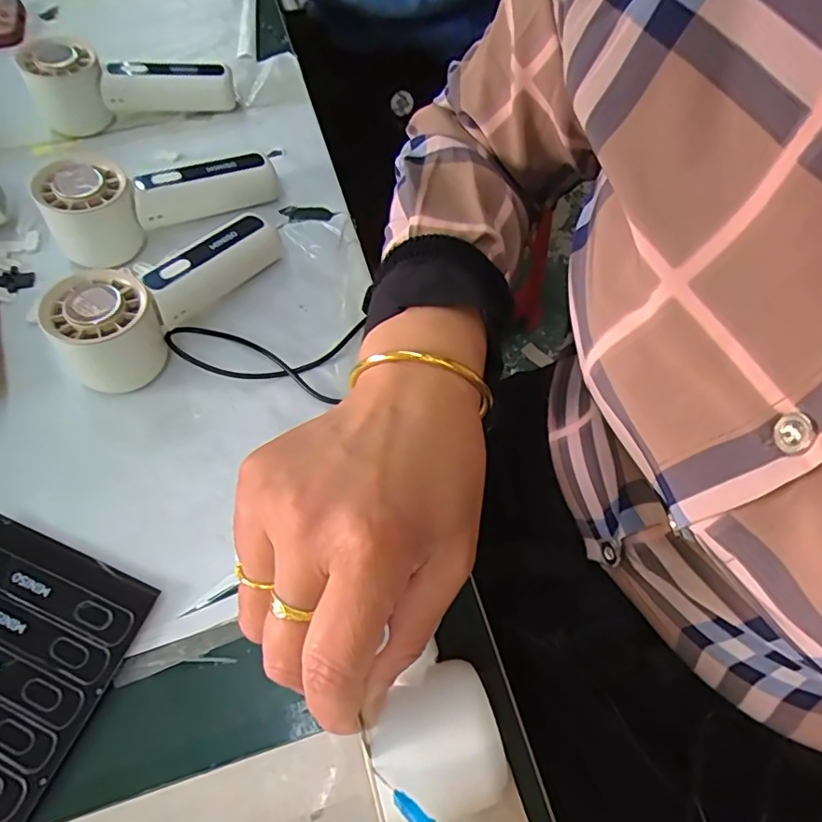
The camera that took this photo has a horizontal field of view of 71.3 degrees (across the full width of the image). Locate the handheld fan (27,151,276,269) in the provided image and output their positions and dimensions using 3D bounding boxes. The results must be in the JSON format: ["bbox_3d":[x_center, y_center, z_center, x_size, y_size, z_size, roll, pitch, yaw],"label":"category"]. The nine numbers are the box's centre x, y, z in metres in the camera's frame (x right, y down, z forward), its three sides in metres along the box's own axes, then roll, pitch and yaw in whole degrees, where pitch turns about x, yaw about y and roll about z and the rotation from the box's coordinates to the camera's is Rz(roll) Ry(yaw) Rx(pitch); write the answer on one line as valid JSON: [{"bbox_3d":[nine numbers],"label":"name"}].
[{"bbox_3d":[-0.170,-0.148,0.402,0.151,0.053,0.050,-20,63,-13],"label":"handheld fan"}]

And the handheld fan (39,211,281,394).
[{"bbox_3d":[-0.153,-0.080,0.363,0.050,0.054,0.150,31,64,15],"label":"handheld fan"}]

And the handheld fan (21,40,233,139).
[{"bbox_3d":[-0.229,-0.272,0.474,0.153,0.050,0.054,-14,61,-10],"label":"handheld fan"}]

